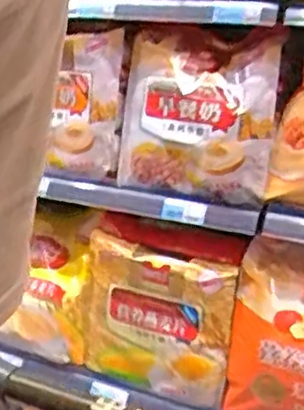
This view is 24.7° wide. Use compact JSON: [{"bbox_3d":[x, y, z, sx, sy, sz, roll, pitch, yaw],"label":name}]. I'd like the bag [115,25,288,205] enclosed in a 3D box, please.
[{"bbox_3d":[0.078,-0.163,1.251,0.299,0.276,0.071,11,13,31],"label":"bag"}]

